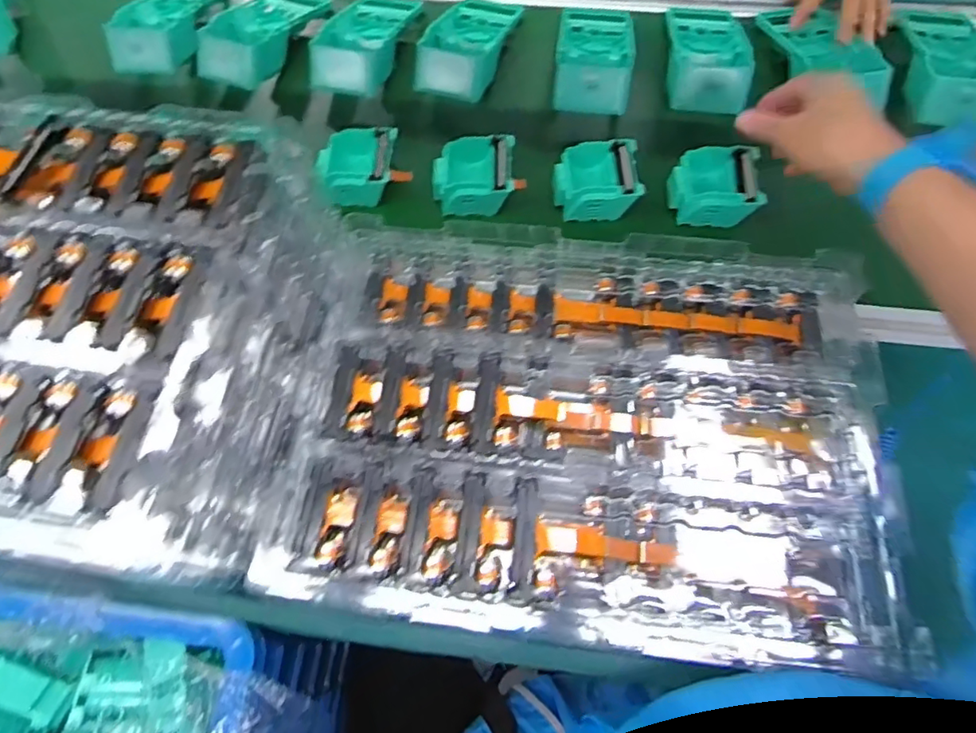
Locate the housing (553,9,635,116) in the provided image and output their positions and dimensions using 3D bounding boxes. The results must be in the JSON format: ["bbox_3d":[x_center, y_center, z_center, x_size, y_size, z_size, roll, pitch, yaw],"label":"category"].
[{"bbox_3d":[0.129,-0.378,0.669,0.092,0.039,0.198,7,67,4],"label":"housing"}]

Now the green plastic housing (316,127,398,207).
[{"bbox_3d":[-0.134,-0.210,0.599,0.087,0.041,0.077,-4,66,0],"label":"green plastic housing"}]

